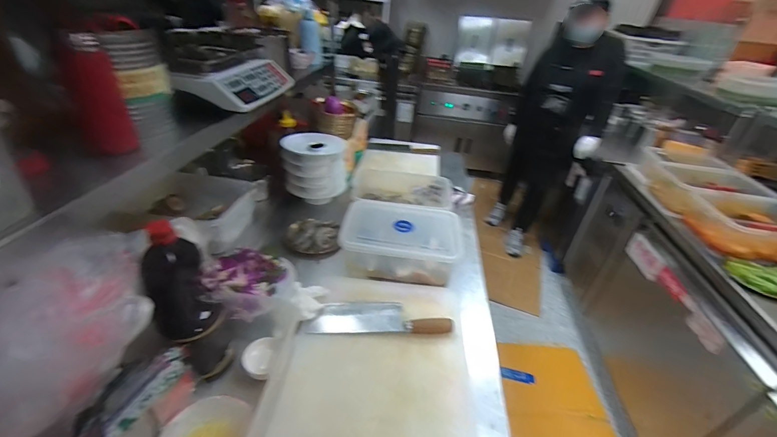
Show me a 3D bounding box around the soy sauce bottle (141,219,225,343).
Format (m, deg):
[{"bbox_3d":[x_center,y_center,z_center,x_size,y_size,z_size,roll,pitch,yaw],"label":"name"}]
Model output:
[{"bbox_3d":[-0.326,0.099,0.528,0.085,0.218,0.067,-20,42,-33],"label":"soy sauce bottle"}]

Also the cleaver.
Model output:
[{"bbox_3d":[-0.025,0.209,0.737,0.312,0.021,0.083,2,34,-5],"label":"cleaver"}]

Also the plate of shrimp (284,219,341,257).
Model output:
[{"bbox_3d":[-0.223,0.057,0.965,0.135,0.056,0.143,4,34,-3],"label":"plate of shrimp"}]

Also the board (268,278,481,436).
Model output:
[{"bbox_3d":[-0.016,0.307,0.611,0.334,0.024,0.522,4,34,-2],"label":"board"}]

